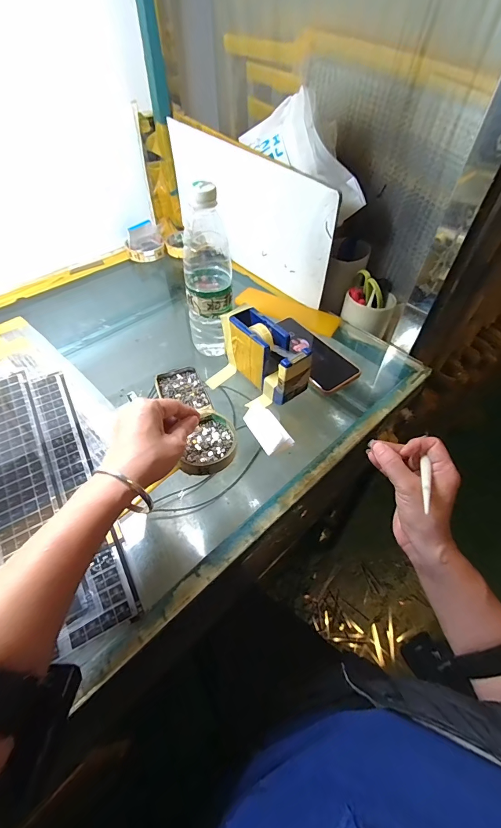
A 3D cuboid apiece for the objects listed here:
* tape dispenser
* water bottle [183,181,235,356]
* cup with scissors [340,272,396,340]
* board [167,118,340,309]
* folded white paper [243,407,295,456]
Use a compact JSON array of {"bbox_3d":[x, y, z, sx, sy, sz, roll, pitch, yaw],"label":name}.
[{"bbox_3d":[0.018,-0.080,0.485,0.047,0.081,0.131,-33,58,-24],"label":"tape dispenser"},{"bbox_3d":[-0.056,-0.183,0.473,0.063,0.216,0.070,-4,51,-4],"label":"water bottle"},{"bbox_3d":[0.205,-0.194,0.598,0.082,0.076,0.082,19,53,15],"label":"cup with scissors"},{"bbox_3d":[-0.014,-0.361,0.635,0.015,0.188,0.401,-33,58,-24],"label":"board"},{"bbox_3d":[0.021,0.018,0.436,0.029,0.025,0.076,-21,54,-18],"label":"folded white paper"}]

